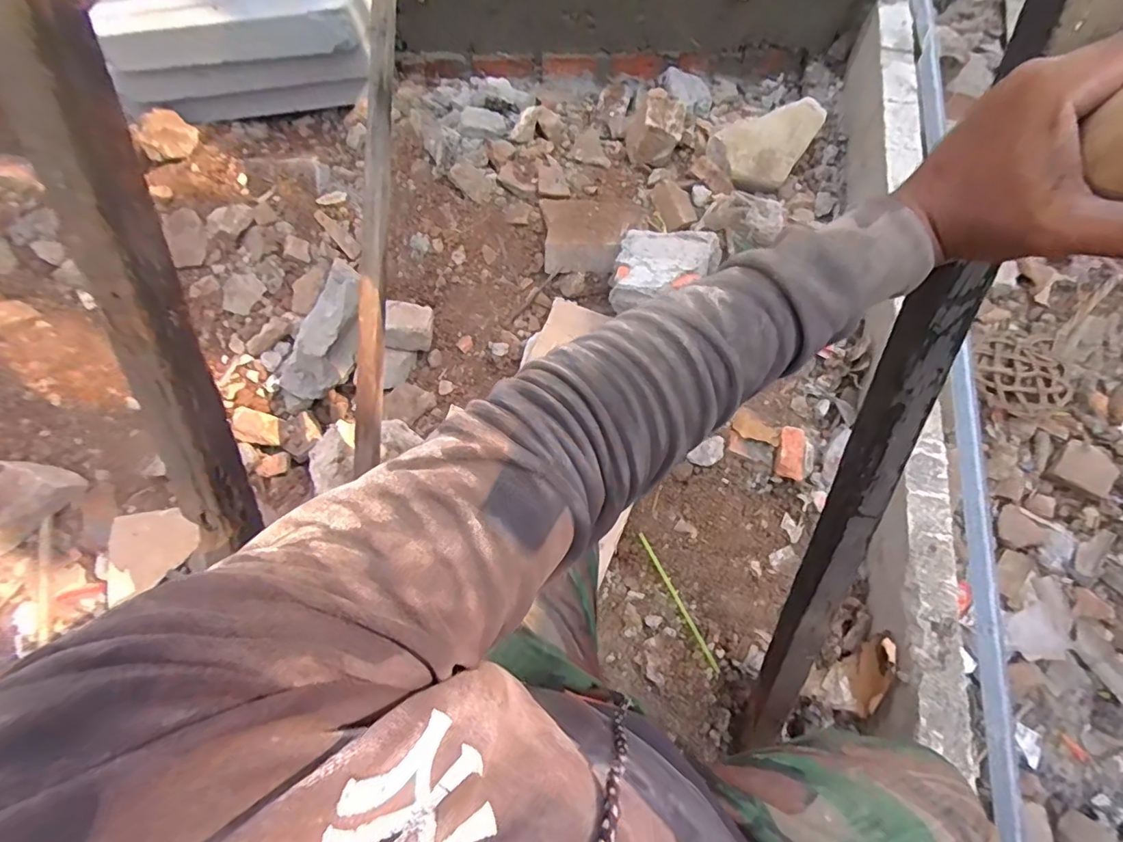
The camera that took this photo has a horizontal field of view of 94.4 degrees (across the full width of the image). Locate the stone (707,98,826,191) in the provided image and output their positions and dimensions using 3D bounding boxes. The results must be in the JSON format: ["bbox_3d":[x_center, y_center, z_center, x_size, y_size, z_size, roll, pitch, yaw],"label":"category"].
[{"bbox_3d":[0.475,-0.669,1.222,0.186,0.105,0.224,37,76,14],"label":"stone"}]

